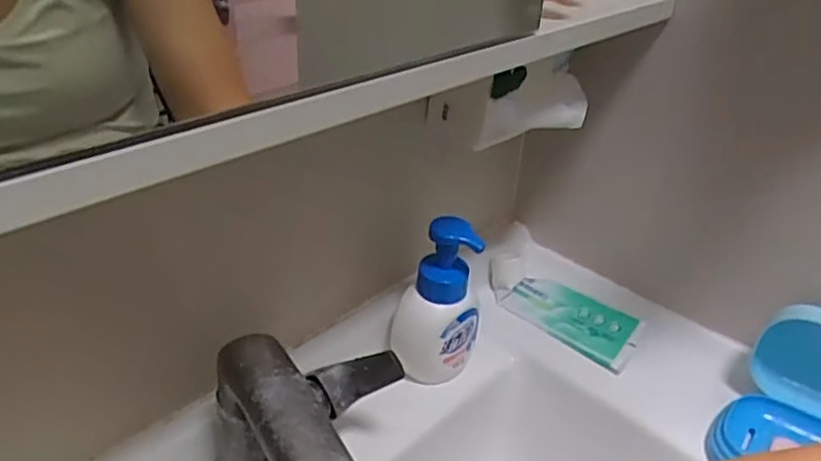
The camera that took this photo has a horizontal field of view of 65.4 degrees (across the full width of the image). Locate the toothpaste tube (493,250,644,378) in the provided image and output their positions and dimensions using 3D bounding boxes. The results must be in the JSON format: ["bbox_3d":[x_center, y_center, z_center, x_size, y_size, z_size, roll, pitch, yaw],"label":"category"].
[{"bbox_3d":[0.155,0.079,0.663,0.062,0.032,0.166,-43,52,-18],"label":"toothpaste tube"}]

